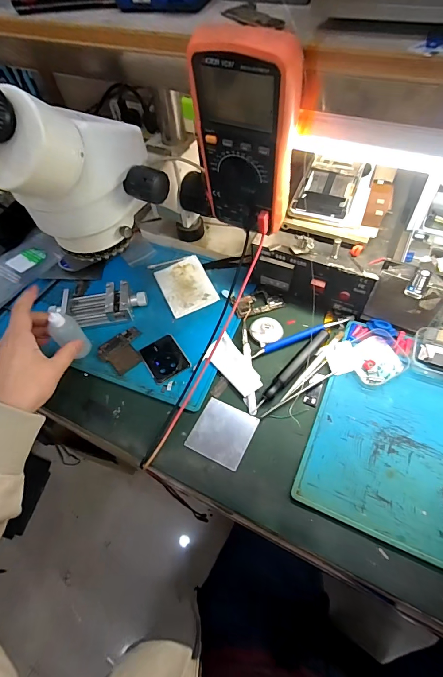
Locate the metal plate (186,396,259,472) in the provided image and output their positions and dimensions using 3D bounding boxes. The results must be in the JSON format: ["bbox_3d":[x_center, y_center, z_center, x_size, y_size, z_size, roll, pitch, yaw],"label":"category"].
[{"bbox_3d":[0.001,0.111,0.415,0.067,0.004,0.068,22,62,18],"label":"metal plate"}]

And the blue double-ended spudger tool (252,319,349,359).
[{"bbox_3d":[0.106,-0.004,0.470,0.138,0.011,0.013,-18,59,-8],"label":"blue double-ended spudger tool"}]

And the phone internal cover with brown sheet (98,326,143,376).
[{"bbox_3d":[-0.132,0.017,0.482,0.063,0.004,0.056,-37,61,-17],"label":"phone internal cover with brown sheet"}]

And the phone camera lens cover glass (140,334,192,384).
[{"bbox_3d":[-0.077,0.027,0.475,0.052,0.004,0.063,-31,60,-13],"label":"phone camera lens cover glass"}]

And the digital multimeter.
[{"bbox_3d":[0.024,-0.182,0.331,0.090,0.167,0.039,20,62,17],"label":"digital multimeter"}]

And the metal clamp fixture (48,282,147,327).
[{"bbox_3d":[-0.177,-0.048,0.508,0.132,0.024,0.057,-12,57,-2],"label":"metal clamp fixture"}]

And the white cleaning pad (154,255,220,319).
[{"bbox_3d":[-0.055,-0.082,0.538,0.074,0.009,0.100,-22,58,-8],"label":"white cleaning pad"}]

